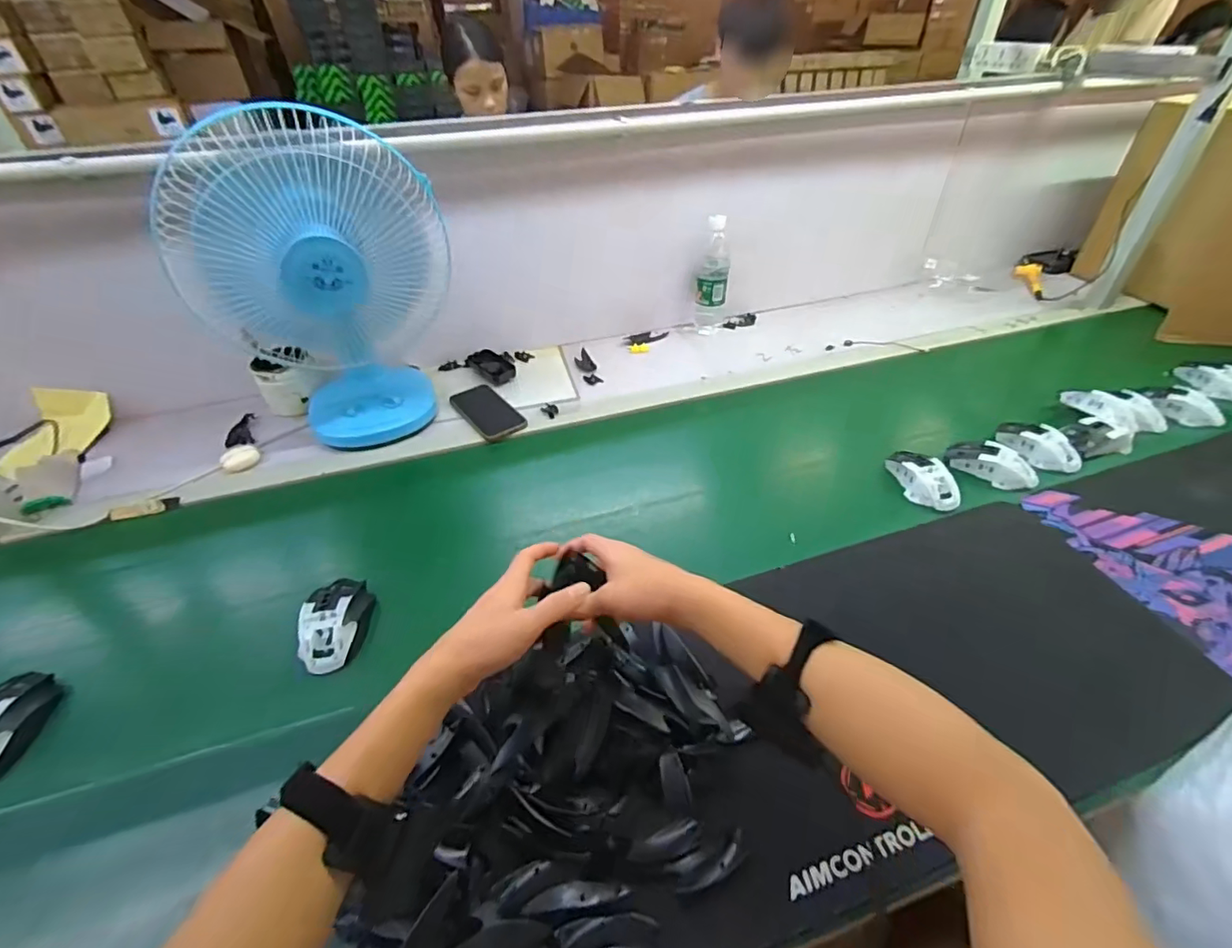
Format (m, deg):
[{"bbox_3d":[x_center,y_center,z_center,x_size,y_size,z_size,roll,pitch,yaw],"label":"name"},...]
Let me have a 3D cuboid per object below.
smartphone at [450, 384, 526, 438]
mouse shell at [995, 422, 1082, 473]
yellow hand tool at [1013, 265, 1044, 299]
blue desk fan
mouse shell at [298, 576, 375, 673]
[{"bbox_3d":[-0.222,-0.108,0.935,0.076,0.013,0.169,-29,47,-28],"label":"smartphone"},{"bbox_3d":[0.631,-0.045,0.799,0.062,0.034,0.107,-12,41,-12],"label":"mouse shell"},{"bbox_3d":[0.979,-0.456,1.268,0.051,0.034,0.164,15,43,18],"label":"yellow hand tool"},{"bbox_3d":[-0.420,-0.265,0.785,0.305,0.438,0.227,-28,47,-28],"label":"blue desk fan"},{"bbox_3d":[-0.317,0.165,0.613,0.065,0.038,0.112,2,40,4],"label":"mouse shell"}]

